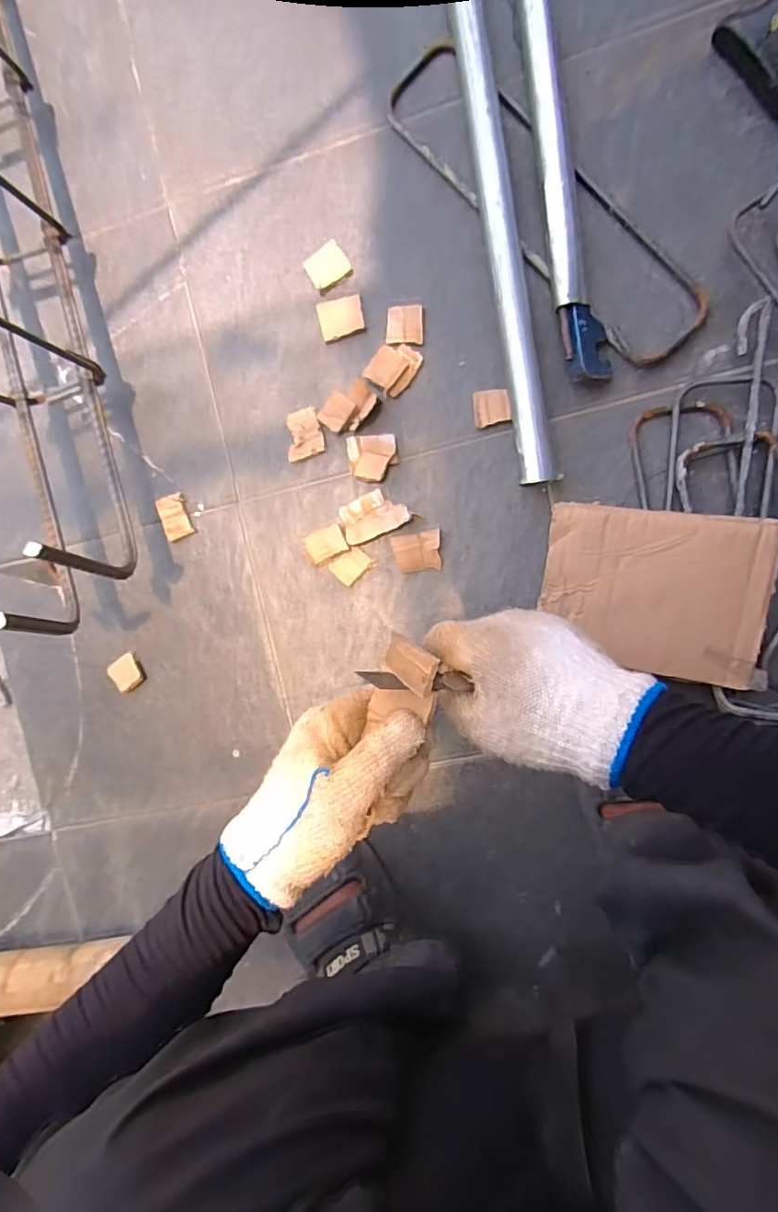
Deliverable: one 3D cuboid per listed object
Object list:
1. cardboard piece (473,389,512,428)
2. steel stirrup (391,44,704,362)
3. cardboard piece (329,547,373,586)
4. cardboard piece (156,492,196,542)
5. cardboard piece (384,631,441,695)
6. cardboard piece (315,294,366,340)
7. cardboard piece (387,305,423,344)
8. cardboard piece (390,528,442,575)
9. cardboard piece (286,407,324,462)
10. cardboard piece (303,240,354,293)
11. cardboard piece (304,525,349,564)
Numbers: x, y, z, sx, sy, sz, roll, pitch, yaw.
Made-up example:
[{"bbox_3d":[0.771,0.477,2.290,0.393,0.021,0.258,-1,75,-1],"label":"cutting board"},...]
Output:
[{"bbox_3d":[0.095,-0.184,0.508,0.033,0.004,0.031,-5,92,16],"label":"cardboard piece"},{"bbox_3d":[0.137,-0.354,0.482,0.089,0.014,0.343,-45,88,9],"label":"steel stirrup"},{"bbox_3d":[-0.037,-0.040,0.538,0.028,0.008,0.035,45,103,-3],"label":"cardboard piece"},{"bbox_3d":[-0.218,-0.091,0.559,0.029,0.009,0.044,-19,92,9],"label":"cardboard piece"},{"bbox_3d":[0.012,0.033,0.314,0.037,0.004,0.024,30,109,37],"label":"cardboard piece"},{"bbox_3d":[-0.046,-0.276,0.522,0.041,0.004,0.037,-12,93,8],"label":"cardboard piece"},{"bbox_3d":[0.015,-0.264,0.514,0.034,0.007,0.034,3,95,7],"label":"cardboard piece"},{"bbox_3d":[0.028,-0.052,0.533,0.045,0.012,0.037,-8,94,8],"label":"cardboard piece"},{"bbox_3d":[-0.082,-0.167,0.534,0.035,0.005,0.048,-4,94,8],"label":"cardboard piece"},{"bbox_3d":[-0.058,-0.321,0.520,0.038,0.007,0.035,-33,90,9],"label":"cardboard piece"},{"bbox_3d":[-0.062,-0.060,0.538,0.039,0.006,0.028,-23,91,9],"label":"cardboard piece"}]

